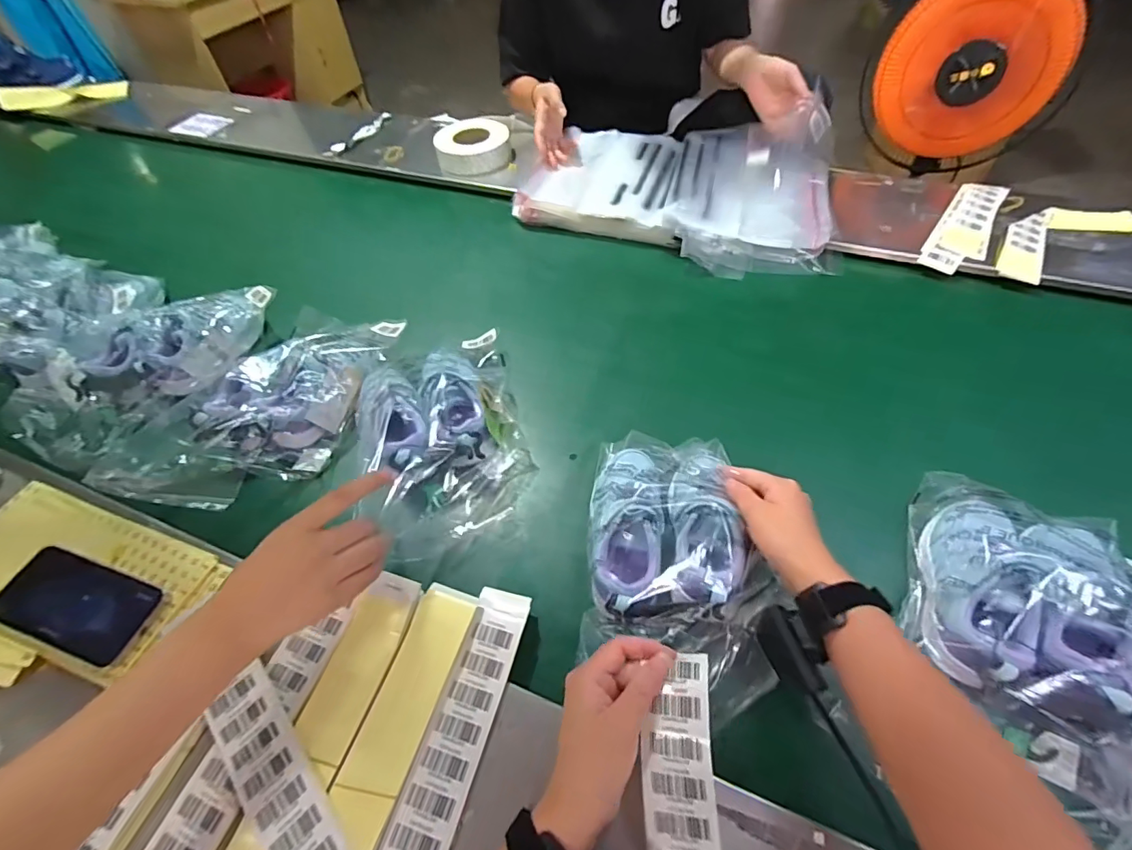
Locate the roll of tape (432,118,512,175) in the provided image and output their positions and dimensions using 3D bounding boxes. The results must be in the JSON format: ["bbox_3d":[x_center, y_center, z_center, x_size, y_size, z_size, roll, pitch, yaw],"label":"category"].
[{"bbox_3d":[-0.192,-0.571,1.013,0.151,0.066,0.146,-2,52,3],"label":"roll of tape"}]

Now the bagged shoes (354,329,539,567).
[{"bbox_3d":[-0.144,0.006,0.589,0.181,0.099,0.297,-17,53,-9],"label":"bagged shoes"}]

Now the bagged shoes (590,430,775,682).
[{"bbox_3d":[0.113,0.111,0.487,0.170,0.075,0.241,3,52,6],"label":"bagged shoes"}]

